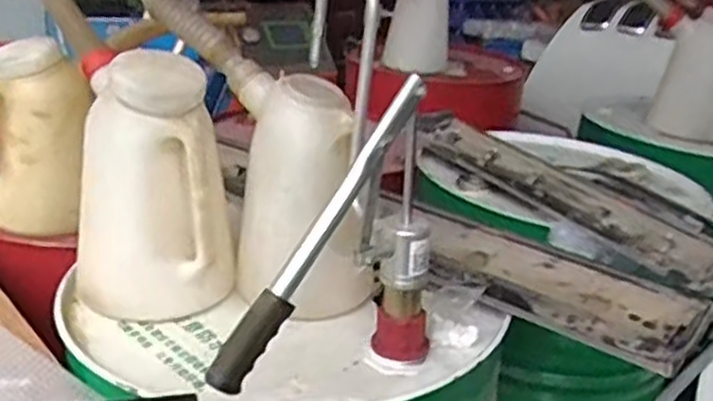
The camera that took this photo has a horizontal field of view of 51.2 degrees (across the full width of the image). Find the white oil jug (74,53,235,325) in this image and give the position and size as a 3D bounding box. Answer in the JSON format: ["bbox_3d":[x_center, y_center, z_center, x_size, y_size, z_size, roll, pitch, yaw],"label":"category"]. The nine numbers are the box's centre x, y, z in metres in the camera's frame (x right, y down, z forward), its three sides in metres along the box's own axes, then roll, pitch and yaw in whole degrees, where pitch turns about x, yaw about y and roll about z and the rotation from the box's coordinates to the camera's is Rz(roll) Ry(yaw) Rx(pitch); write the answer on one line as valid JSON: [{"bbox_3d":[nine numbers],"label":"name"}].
[{"bbox_3d":[-0.247,-0.024,0.915,0.187,0.291,0.163,0,22,-17],"label":"white oil jug"}]

